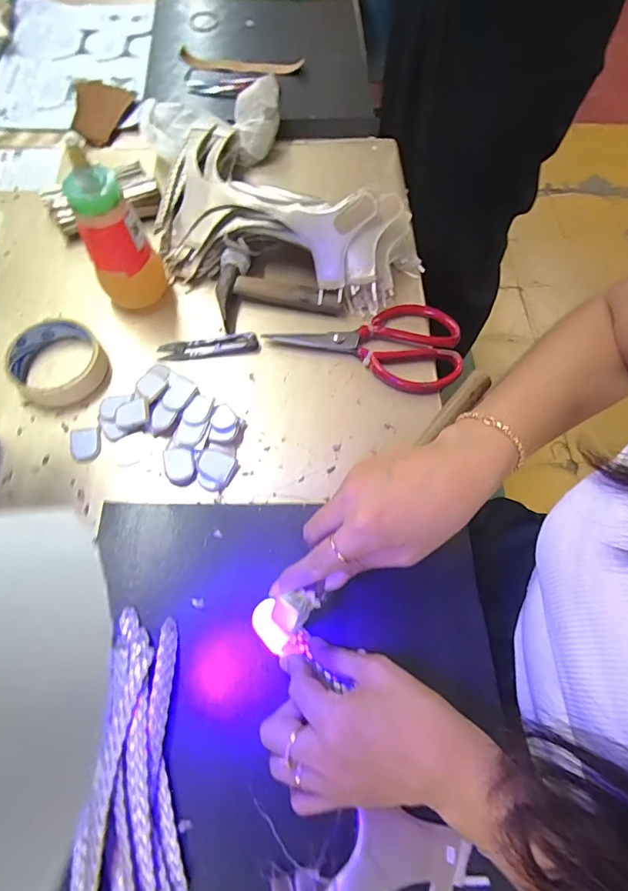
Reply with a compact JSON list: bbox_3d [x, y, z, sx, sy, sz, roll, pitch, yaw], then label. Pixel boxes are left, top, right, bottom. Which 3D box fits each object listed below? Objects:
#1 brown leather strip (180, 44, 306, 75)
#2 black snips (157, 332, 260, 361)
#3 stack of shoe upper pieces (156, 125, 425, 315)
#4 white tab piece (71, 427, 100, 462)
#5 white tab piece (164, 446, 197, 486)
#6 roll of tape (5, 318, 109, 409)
[{"bbox_3d":[-0.097,-0.529,0.638,0.163,0.022,0.030,5,67,1],"label":"brown leather strip"},{"bbox_3d":[-0.106,-0.099,0.467,0.098,0.010,0.022,-7,67,-4],"label":"black snips"},{"bbox_3d":[-0.023,-0.259,0.500,0.284,0.077,0.214,15,67,6],"label":"stack of shoe upper pieces"},{"bbox_3d":[-0.210,-0.001,0.425,0.028,0.004,0.033,-7,67,-4],"label":"white tab piece"},{"bbox_3d":[-0.119,0.018,0.414,0.027,0.008,0.036,-6,67,-3],"label":"white tab piece"},{"bbox_3d":[-0.245,-0.081,0.444,0.082,0.027,0.088,0,67,-1],"label":"roll of tape"}]

